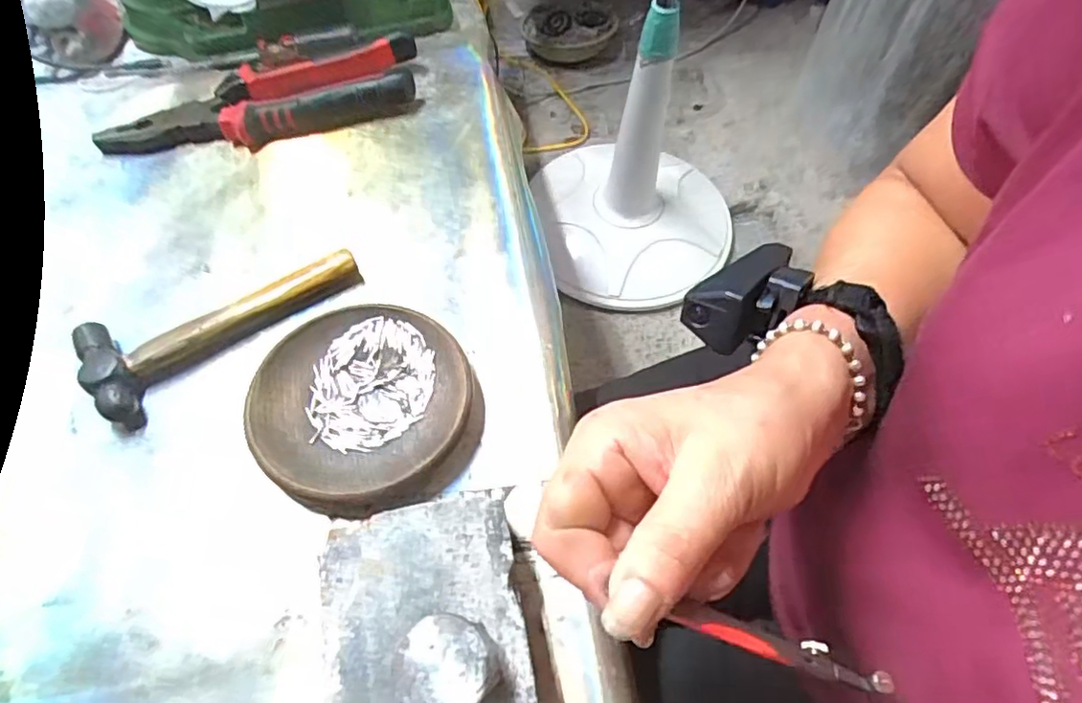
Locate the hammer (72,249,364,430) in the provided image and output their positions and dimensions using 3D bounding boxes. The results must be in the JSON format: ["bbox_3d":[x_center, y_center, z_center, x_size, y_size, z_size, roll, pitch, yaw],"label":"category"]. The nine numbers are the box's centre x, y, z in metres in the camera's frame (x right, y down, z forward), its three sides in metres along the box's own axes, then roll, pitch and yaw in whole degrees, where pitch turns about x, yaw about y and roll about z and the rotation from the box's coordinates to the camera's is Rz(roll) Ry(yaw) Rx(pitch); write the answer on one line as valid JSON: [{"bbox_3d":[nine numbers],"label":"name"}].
[{"bbox_3d":[-0.180,-0.020,0.358,0.151,0.019,0.062,-31,64,-17],"label":"hammer"}]

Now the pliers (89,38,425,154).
[{"bbox_3d":[-0.198,-0.177,0.444,0.218,0.032,0.051,-15,60,-9],"label":"pliers"}]

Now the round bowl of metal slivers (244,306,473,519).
[{"bbox_3d":[-0.094,0.027,0.329,0.108,0.019,0.113,0,59,0],"label":"round bowl of metal slivers"}]

